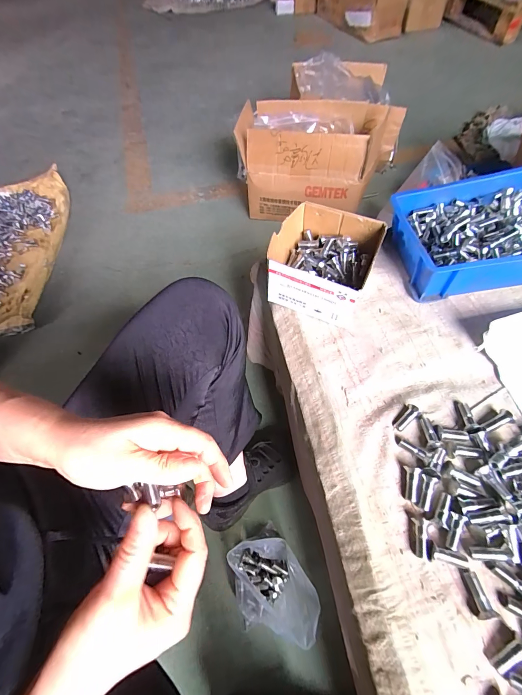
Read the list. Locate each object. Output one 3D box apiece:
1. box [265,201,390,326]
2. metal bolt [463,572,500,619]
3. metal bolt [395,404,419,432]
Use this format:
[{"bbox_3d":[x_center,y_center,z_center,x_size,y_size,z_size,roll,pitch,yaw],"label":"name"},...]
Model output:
[{"bbox_3d":[0.091,-0.128,0.471,0.139,0.083,0.149,21,62,16],"label":"box"},{"bbox_3d":[0.200,0.228,0.288,0.013,0.012,0.033,-7,43,0],"label":"metal bolt"},{"bbox_3d":[0.176,0.086,0.377,0.012,0.012,0.036,34,67,22],"label":"metal bolt"}]

